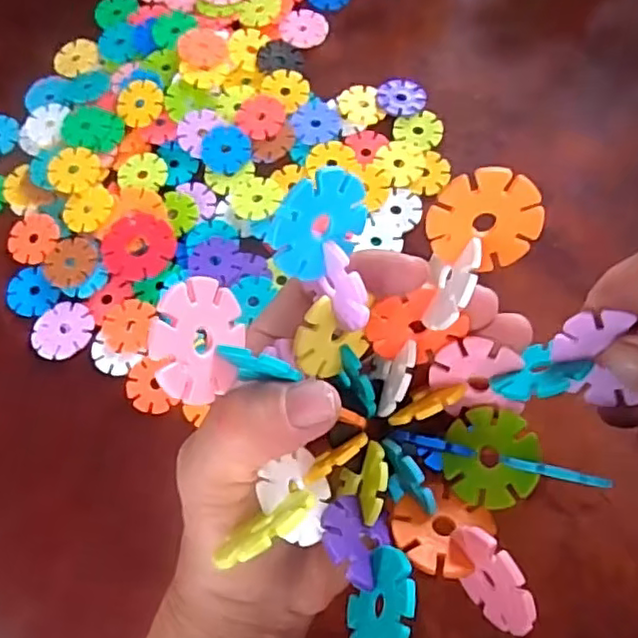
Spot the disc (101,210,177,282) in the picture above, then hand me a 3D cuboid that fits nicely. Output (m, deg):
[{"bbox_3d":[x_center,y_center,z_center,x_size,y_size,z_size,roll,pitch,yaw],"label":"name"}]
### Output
[{"bbox_3d":[-0.107,-0.044,0.379,0.042,0.004,0.044,-1,69,4],"label":"disc"}]

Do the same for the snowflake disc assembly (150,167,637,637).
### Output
[{"bbox_3d":[0.028,0.024,0.184,0.116,0.066,0.116,-37,76,-14],"label":"snowflake disc assembly"}]

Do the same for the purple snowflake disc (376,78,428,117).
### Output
[{"bbox_3d":[0.055,-0.145,0.413,0.032,0.004,0.030,-1,69,4],"label":"purple snowflake disc"}]

